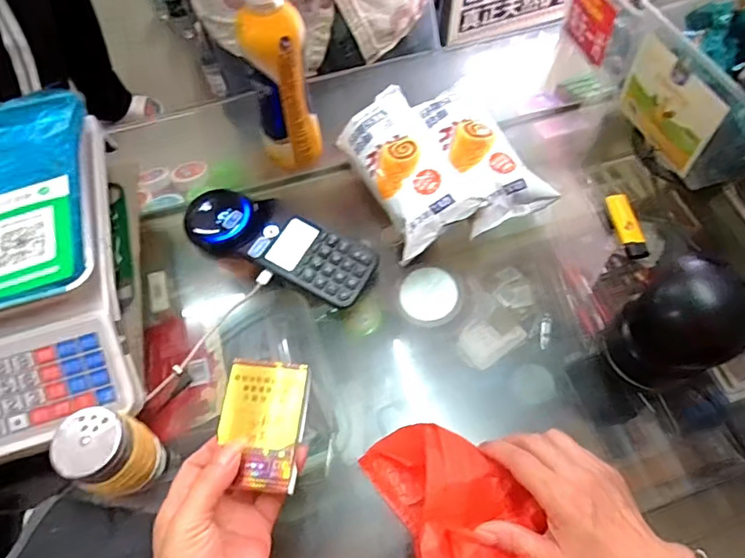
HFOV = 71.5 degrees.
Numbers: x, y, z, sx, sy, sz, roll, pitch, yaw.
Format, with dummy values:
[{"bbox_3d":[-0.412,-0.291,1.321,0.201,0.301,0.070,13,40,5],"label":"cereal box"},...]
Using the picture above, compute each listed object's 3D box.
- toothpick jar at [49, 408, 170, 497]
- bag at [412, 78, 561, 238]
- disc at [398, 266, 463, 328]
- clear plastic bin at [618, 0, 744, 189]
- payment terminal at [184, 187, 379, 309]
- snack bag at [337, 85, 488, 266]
[{"bbox_3d":[-0.205,0.139,0.411,0.054,0.081,0.054,0,61,1],"label":"toothpick jar"},{"bbox_3d":[0.107,-0.138,0.569,0.110,0.043,0.176,-25,64,-12],"label":"bag"},{"bbox_3d":[0.061,0.017,0.560,0.065,0.012,0.067,0,61,1],"label":"disc"},{"bbox_3d":[0.378,-0.220,0.577,0.131,0.113,0.207,-15,62,-7],"label":"clear plastic bin"},{"bbox_3d":[-0.104,-0.041,0.547,0.219,0.034,0.081,25,64,14],"label":"payment terminal"},{"bbox_3d":[0.032,-0.127,0.556,0.089,0.041,0.205,-22,63,-11],"label":"snack bag"}]

